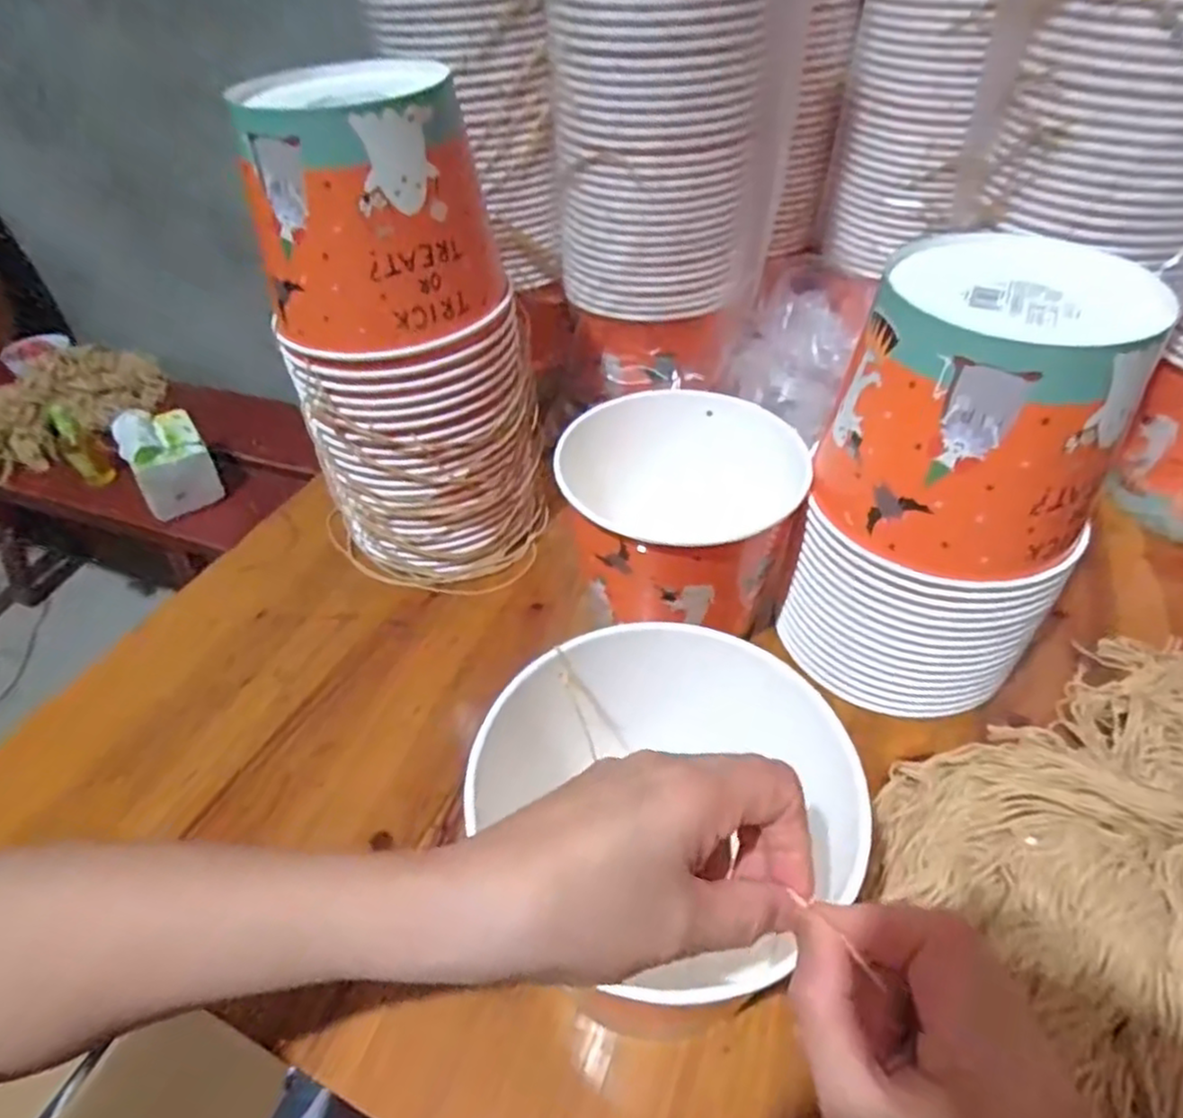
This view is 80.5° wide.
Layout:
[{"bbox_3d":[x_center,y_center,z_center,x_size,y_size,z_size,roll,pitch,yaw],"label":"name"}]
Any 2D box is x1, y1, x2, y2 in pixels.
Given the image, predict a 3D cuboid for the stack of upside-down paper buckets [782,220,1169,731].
[{"bbox_3d":[0.215,-0.033,0.422,0.138,0.246,0.125,26,51,26],"label":"stack of upside-down paper buckets"}]

